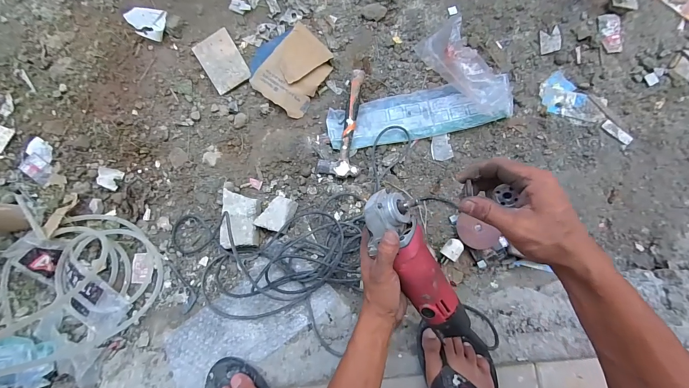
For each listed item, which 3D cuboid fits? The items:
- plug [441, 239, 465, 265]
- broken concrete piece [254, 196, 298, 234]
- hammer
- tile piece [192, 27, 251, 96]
[{"bbox_3d":[0.224,0.122,0.635,0.035,0.026,0.058,33,88,7],"label":"plug"},{"bbox_3d":[-0.146,0.044,0.669,0.061,0.058,0.076,24,87,7],"label":"broken concrete piece"},{"bbox_3d":[0.001,-0.167,0.697,0.091,0.030,0.255,8,85,6],"label":"hammer"},{"bbox_3d":[-0.310,-0.336,0.752,0.098,0.011,0.147,-31,83,2],"label":"tile piece"}]

